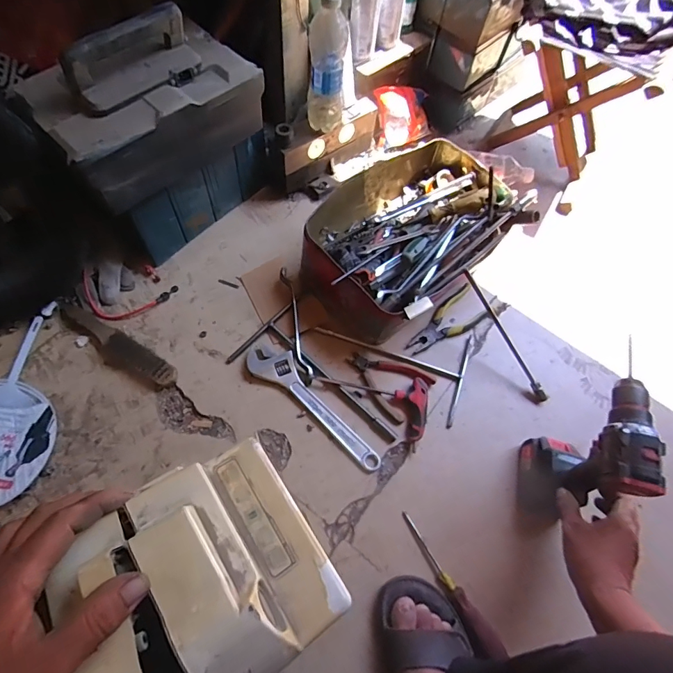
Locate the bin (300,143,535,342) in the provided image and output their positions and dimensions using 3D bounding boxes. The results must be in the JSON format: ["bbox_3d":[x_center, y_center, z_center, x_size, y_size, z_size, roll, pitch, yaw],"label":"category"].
[{"bbox_3d":[0.134,-0.192,0.785,0.402,0.147,0.280,-36,72,-19],"label":"bin"}]

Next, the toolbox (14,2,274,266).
[{"bbox_3d":[-0.296,-0.333,0.721,0.179,0.342,0.326,42,69,16],"label":"toolbox"}]

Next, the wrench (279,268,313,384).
[{"bbox_3d":[-0.074,-0.025,0.749,0.020,0.021,0.223,-11,65,-9],"label":"wrench"}]

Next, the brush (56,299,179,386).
[{"bbox_3d":[-0.391,0.010,0.725,0.266,0.033,0.052,32,66,11],"label":"brush"}]

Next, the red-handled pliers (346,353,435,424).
[{"bbox_3d":[0.085,0.072,0.728,0.135,0.011,0.100,37,68,14],"label":"red-handled pliers"}]

